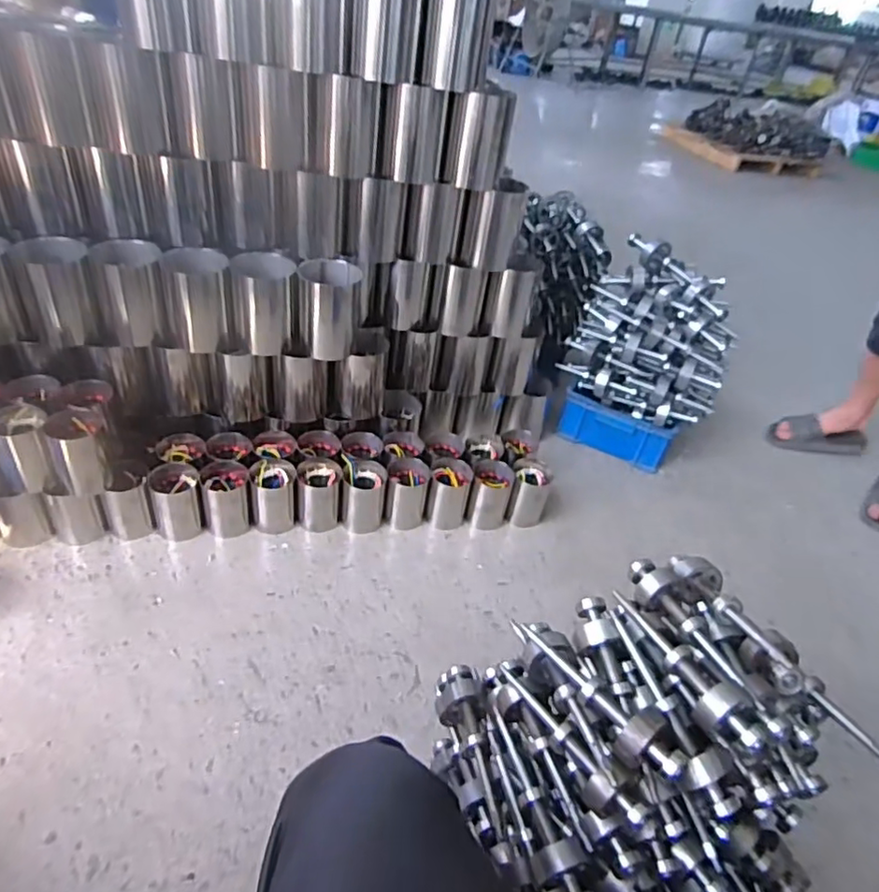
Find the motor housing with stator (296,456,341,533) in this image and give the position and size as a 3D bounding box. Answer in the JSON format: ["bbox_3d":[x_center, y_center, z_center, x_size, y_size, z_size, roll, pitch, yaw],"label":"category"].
[{"bbox_3d":[-0.253,0.104,1.277,0.090,0.127,0.108,1,39,-9],"label":"motor housing with stator"}]

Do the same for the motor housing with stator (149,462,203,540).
[{"bbox_3d":[-0.509,0.111,1.178,0.088,0.130,0.084,-9,41,-21],"label":"motor housing with stator"}]

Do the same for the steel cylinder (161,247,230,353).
[{"bbox_3d":[-0.468,-0.285,1.171,0.111,0.180,0.104,-3,40,-13],"label":"steel cylinder"}]

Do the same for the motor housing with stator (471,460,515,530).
[{"bbox_3d":[0.112,0.113,1.340,0.086,0.131,0.088,10,38,3],"label":"motor housing with stator"}]

